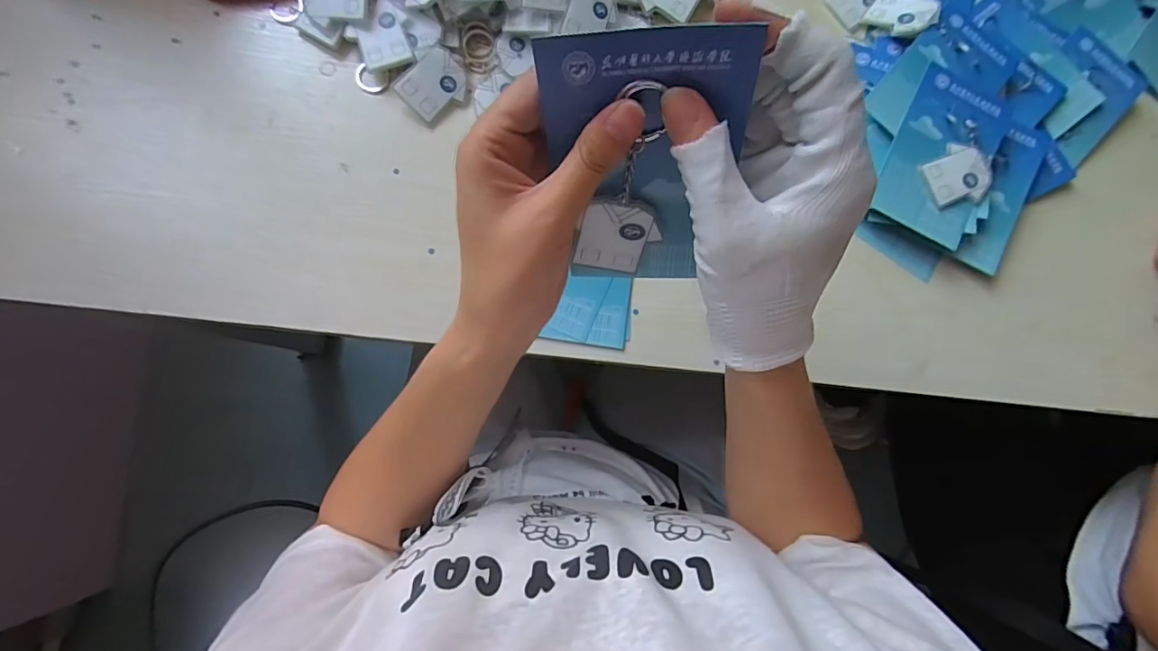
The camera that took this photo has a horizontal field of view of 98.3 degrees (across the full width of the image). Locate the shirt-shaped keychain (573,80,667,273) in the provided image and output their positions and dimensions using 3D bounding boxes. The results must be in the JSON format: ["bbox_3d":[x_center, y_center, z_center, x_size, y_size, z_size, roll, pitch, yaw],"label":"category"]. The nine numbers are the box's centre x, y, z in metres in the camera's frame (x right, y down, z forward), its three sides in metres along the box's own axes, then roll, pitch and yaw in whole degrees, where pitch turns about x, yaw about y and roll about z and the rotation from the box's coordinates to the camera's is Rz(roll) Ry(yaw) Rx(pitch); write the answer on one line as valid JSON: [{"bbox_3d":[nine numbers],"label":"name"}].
[{"bbox_3d":[0.022,-0.059,0.227,0.036,0.103,0.008,3,56,-5],"label":"shirt-shaped keychain"}]

